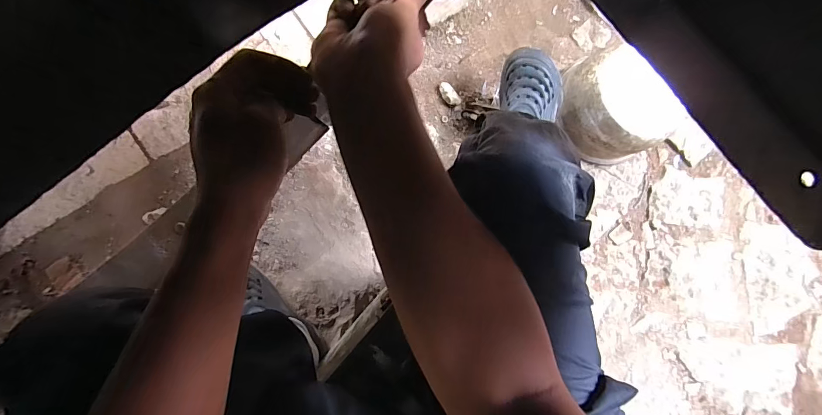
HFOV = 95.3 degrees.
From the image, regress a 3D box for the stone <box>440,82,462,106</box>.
[{"bbox_3d":[0.081,-0.238,0.789,0.029,0.018,0.055,-39,89,-6],"label":"stone"}]

